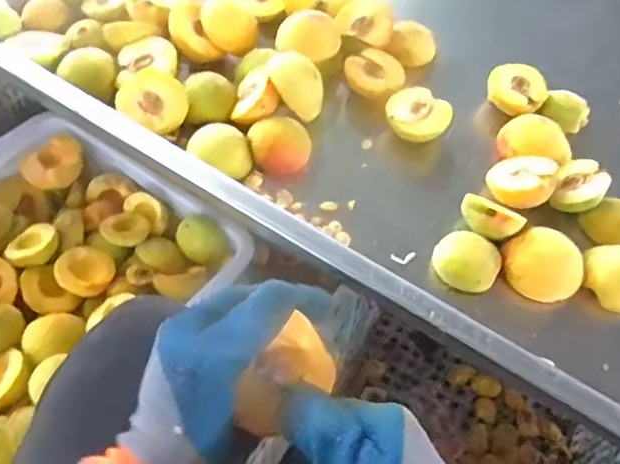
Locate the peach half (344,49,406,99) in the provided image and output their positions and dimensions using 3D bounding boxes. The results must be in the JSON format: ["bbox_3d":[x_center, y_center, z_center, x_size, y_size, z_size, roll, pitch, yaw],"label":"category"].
[{"bbox_3d":[0.066,-0.164,0.620,0.054,0.028,0.055,41,79,7],"label":"peach half"}]

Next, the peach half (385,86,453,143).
[{"bbox_3d":[0.106,-0.111,0.586,0.061,0.038,0.059,2,56,-3],"label":"peach half"}]

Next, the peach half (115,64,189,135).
[{"bbox_3d":[-0.148,-0.122,0.561,0.064,0.039,0.055,27,57,13],"label":"peach half"}]

